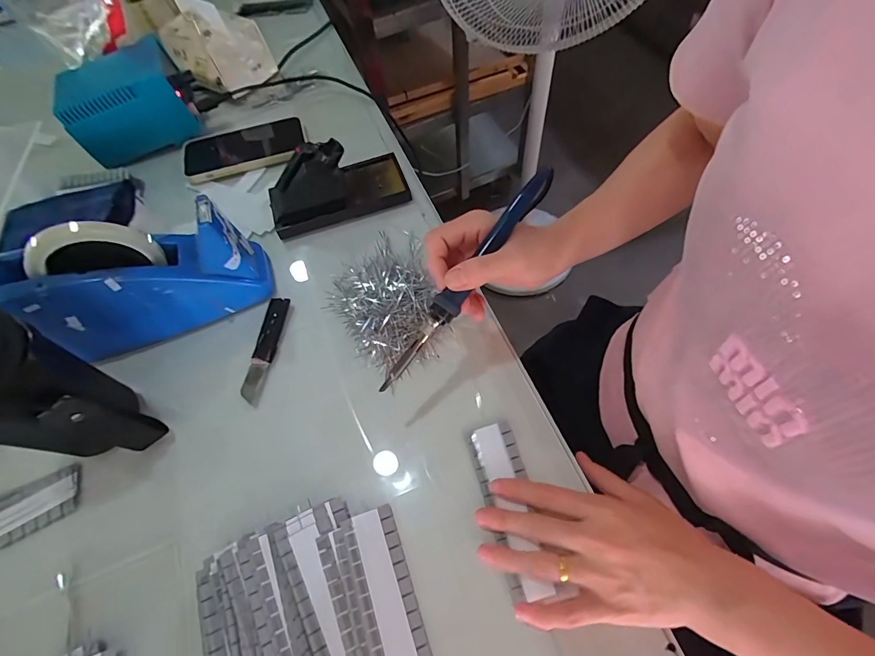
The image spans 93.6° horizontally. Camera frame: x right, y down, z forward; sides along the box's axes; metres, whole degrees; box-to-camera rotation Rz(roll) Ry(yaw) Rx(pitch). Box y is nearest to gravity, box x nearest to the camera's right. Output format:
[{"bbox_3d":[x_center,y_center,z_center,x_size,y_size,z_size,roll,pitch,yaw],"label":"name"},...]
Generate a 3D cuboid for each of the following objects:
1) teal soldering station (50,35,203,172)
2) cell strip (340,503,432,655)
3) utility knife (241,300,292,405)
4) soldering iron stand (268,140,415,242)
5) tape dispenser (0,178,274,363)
[{"bbox_3d":[-0.412,-0.297,0.548,0.141,0.091,0.110,-28,63,-11],"label":"teal soldering station"},{"bbox_3d":[-0.035,0.195,0.291,0.038,0.009,0.124,-20,62,-7],"label":"cell strip"},{"bbox_3d":[-0.170,0.020,0.404,0.021,0.011,0.111,5,62,7],"label":"utility knife"},{"bbox_3d":[-0.120,-0.172,0.473,0.158,0.076,0.073,-18,61,-6],"label":"soldering iron stand"},{"bbox_3d":[-0.279,-0.057,0.376,0.198,0.139,0.069,-20,62,-7],"label":"tape dispenser"}]

